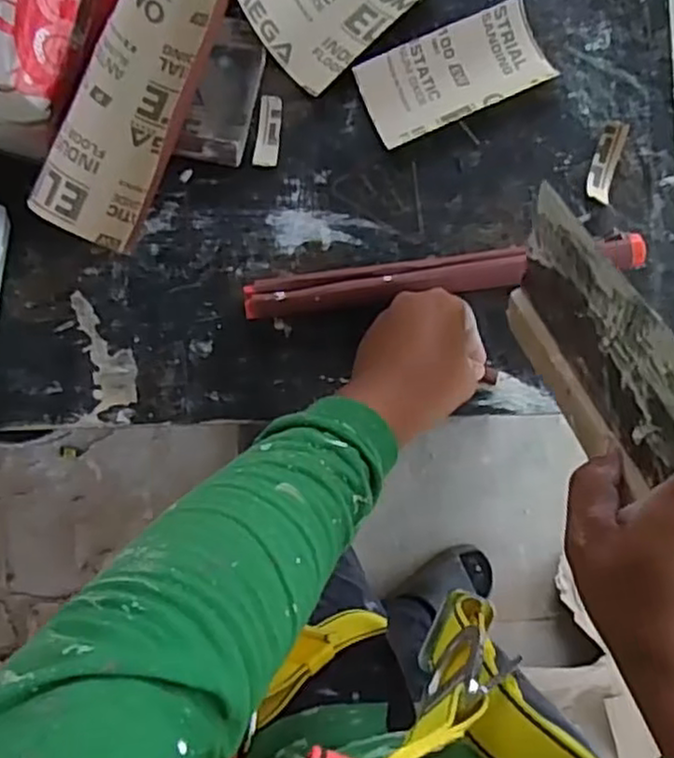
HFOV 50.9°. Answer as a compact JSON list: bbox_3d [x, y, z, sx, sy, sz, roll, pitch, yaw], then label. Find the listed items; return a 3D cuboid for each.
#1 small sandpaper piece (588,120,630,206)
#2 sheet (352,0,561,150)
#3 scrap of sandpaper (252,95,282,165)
[{"bbox_3d":[0.224,-0.179,0.586,0.020,0.016,0.065,16,87,2],"label":"small sandpaper piece"},{"bbox_3d":[0.099,-0.259,0.598,0.153,0.012,0.078,-23,86,0],"label":"sheet"},{"bbox_3d":[-0.057,-0.211,0.602,0.019,0.007,0.059,8,87,2],"label":"scrap of sandpaper"}]

